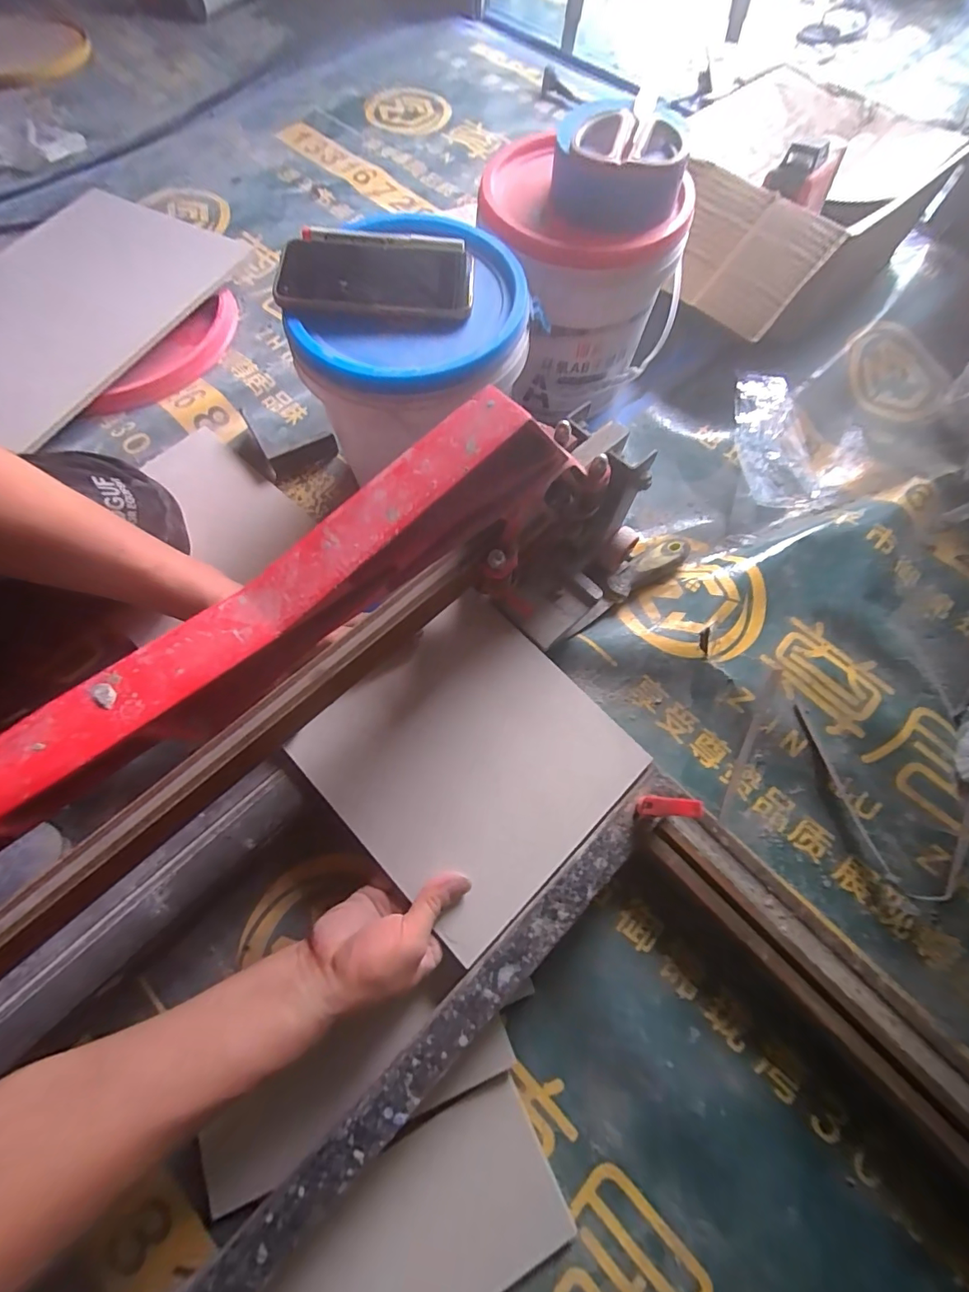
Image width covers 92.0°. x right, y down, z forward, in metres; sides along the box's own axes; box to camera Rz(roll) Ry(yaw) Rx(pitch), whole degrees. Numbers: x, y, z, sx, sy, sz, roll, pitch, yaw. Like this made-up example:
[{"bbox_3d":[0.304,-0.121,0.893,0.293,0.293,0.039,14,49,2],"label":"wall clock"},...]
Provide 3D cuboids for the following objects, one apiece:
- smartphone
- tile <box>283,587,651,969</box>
[{"bbox_3d":[-0.091,-0.311,0.392,0.158,0.009,0.079,1,73,-4],"label":"smartphone"},{"bbox_3d":[-0.012,0.092,0.403,0.223,0.014,0.224,-42,78,-14],"label":"tile"}]

